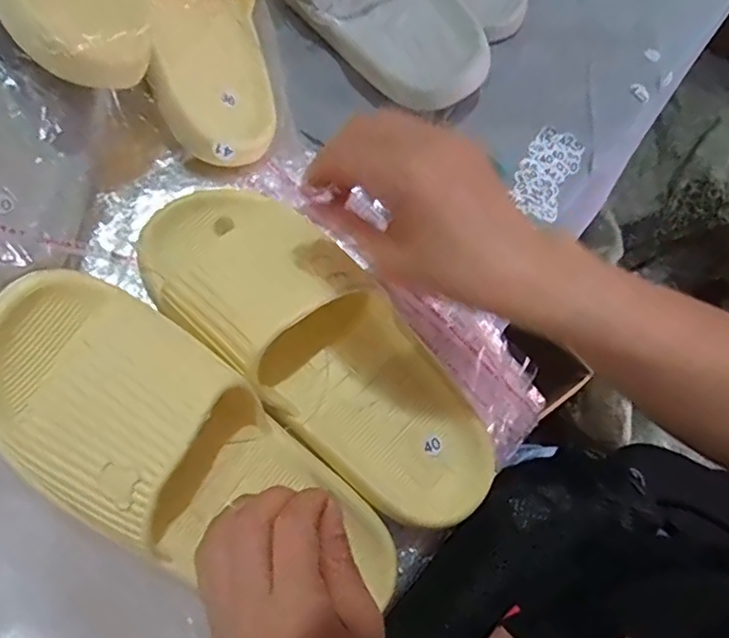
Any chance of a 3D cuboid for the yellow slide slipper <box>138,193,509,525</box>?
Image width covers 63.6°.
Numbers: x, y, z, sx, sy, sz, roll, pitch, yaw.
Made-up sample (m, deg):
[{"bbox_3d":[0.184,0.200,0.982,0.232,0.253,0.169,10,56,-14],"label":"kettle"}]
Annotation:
[{"bbox_3d":[-0.022,0.018,0.346,0.244,0.062,0.093,44,73,-5],"label":"yellow slide slipper"}]

